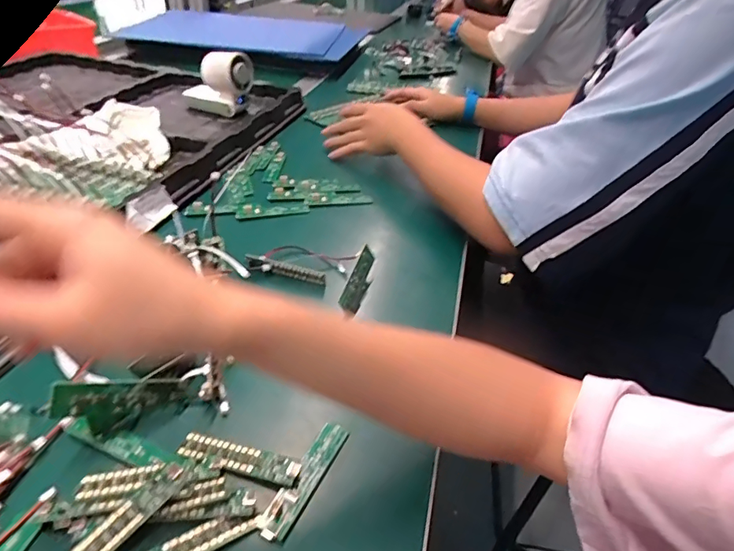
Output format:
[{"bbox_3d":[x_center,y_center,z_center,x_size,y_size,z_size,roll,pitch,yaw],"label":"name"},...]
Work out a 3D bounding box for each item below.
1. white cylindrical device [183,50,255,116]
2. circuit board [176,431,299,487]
[{"bbox_3d":[-0.248,-0.326,0.801,0.109,0.097,0.056,19,40,18],"label":"white cylindrical device"},{"bbox_3d":[-0.084,0.118,0.312,0.081,0.008,0.018,13,38,11],"label":"circuit board"}]

